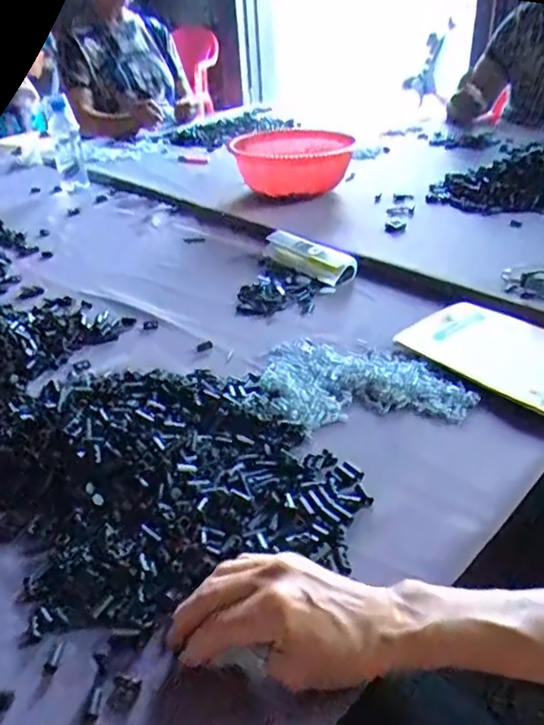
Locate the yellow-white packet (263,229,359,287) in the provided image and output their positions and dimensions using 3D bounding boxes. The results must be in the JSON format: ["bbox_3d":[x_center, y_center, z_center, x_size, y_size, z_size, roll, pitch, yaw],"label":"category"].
[{"bbox_3d":[0.048,-0.152,0.831,0.046,0.031,0.170,-27,39,-30],"label":"yellow-white packet"}]

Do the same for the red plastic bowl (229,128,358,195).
[{"bbox_3d":[0.035,-0.362,1.068,0.200,0.103,0.204,-3,33,2],"label":"red plastic bowl"}]

